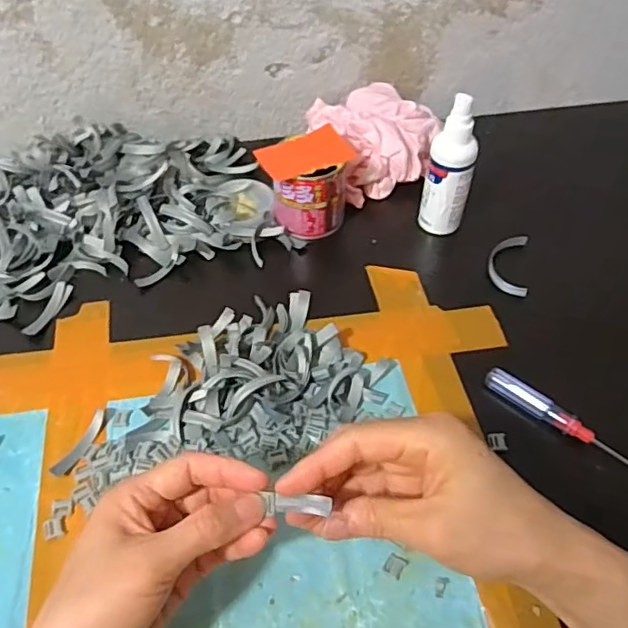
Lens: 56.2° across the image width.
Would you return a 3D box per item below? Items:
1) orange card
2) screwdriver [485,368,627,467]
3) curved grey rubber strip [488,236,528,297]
[{"bbox_3d":[-0.006,-0.139,0.512,0.075,0.008,0.050,-28,60,-15],"label":"orange card"},{"bbox_3d":[0.179,0.075,0.421,0.120,0.012,0.012,34,58,25],"label":"screwdriver"},{"bbox_3d":[0.173,-0.044,0.525,0.032,0.011,0.072,10,51,9],"label":"curved grey rubber strip"}]

